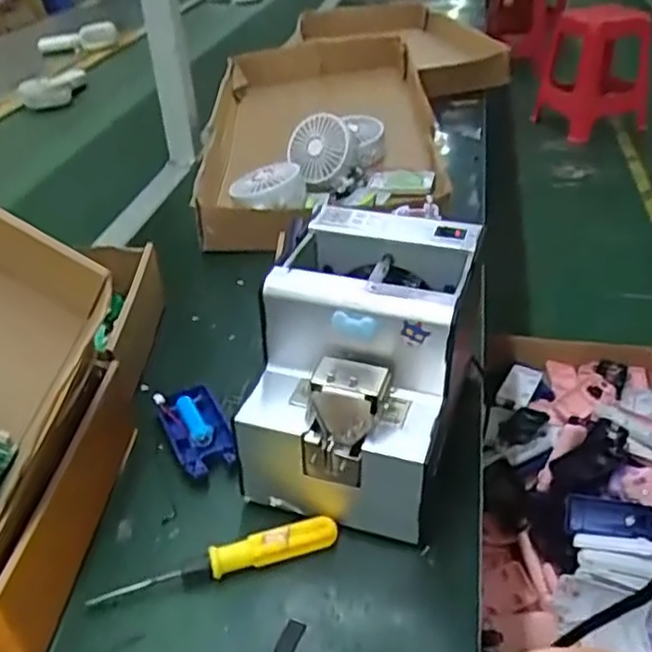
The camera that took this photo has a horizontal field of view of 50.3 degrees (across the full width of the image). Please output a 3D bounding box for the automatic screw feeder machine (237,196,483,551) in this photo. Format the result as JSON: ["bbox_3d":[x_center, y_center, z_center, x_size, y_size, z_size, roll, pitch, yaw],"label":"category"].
[{"bbox_3d":[0.029,0.028,0.490,0.132,0.150,0.177,10,37,16],"label":"automatic screw feeder machine"}]

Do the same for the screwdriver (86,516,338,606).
[{"bbox_3d":[-0.068,0.149,0.438,0.153,0.023,0.017,-12,37,-13],"label":"screwdriver"}]

